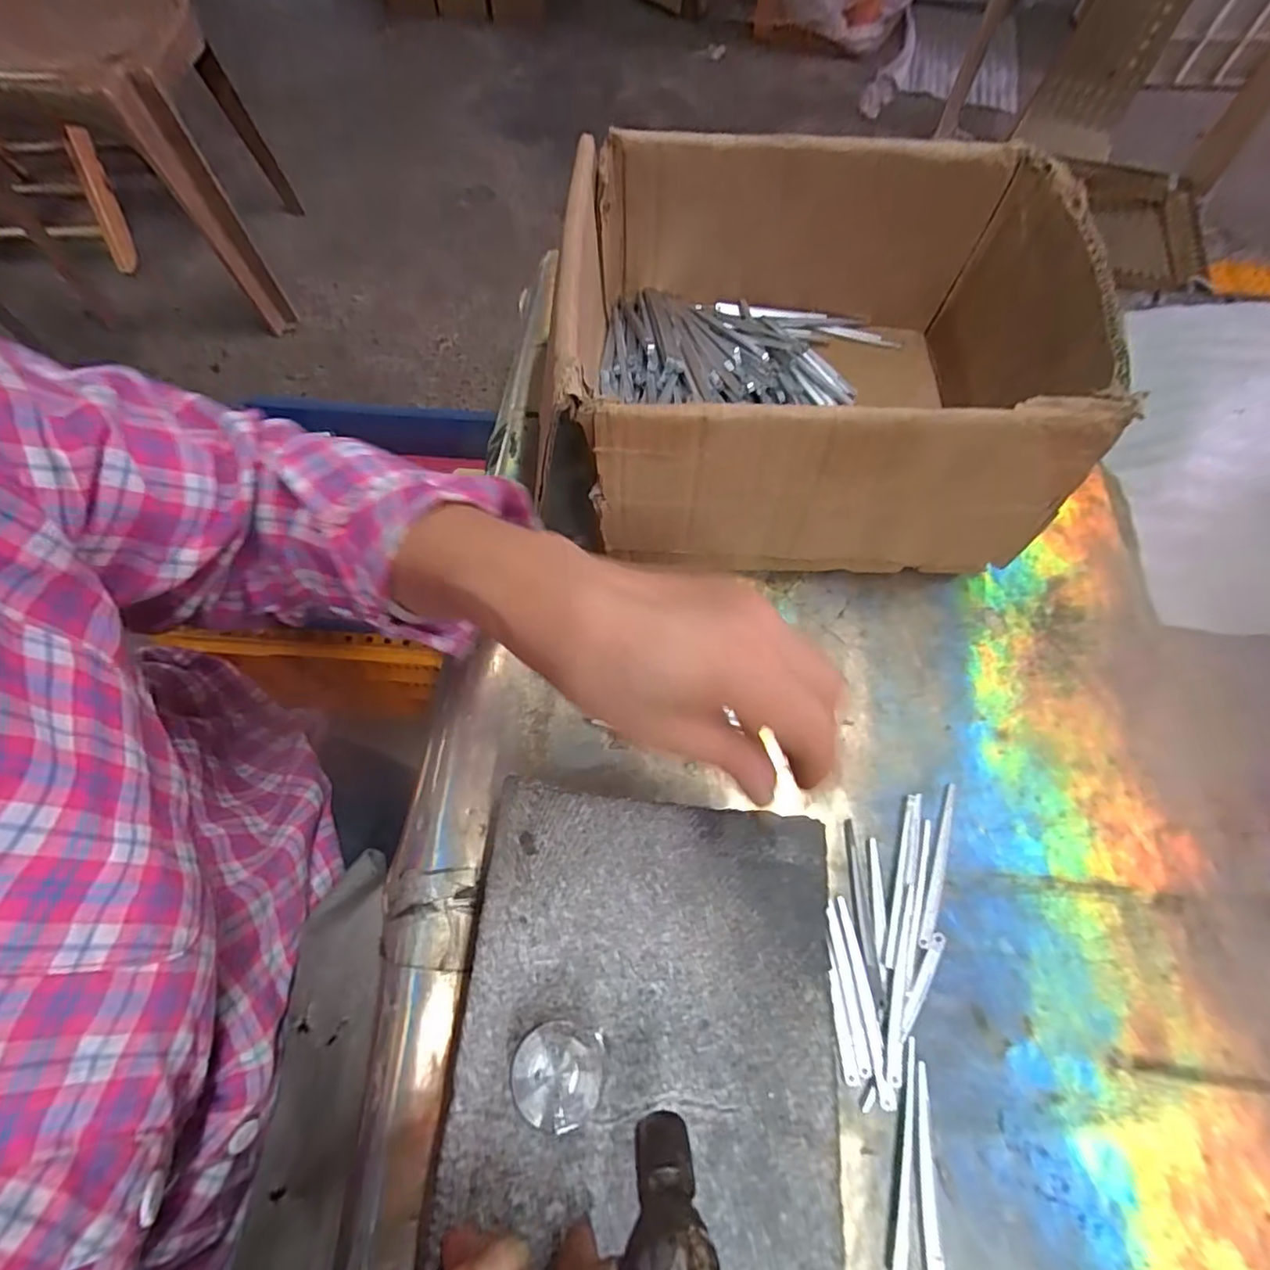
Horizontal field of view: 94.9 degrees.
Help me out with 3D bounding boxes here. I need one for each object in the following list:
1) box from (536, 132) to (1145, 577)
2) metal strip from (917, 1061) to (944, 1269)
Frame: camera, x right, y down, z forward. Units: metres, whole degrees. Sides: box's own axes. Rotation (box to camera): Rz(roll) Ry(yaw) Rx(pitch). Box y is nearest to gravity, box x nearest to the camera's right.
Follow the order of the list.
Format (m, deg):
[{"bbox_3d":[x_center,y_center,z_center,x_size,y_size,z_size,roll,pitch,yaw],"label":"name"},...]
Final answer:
[{"bbox_3d":[0.107,-0.167,0.373,0.283,0.146,0.236,2,67,1],"label":"box"},{"bbox_3d":[0.133,0.247,0.263,0.009,0.004,0.087,4,67,2],"label":"metal strip"}]

